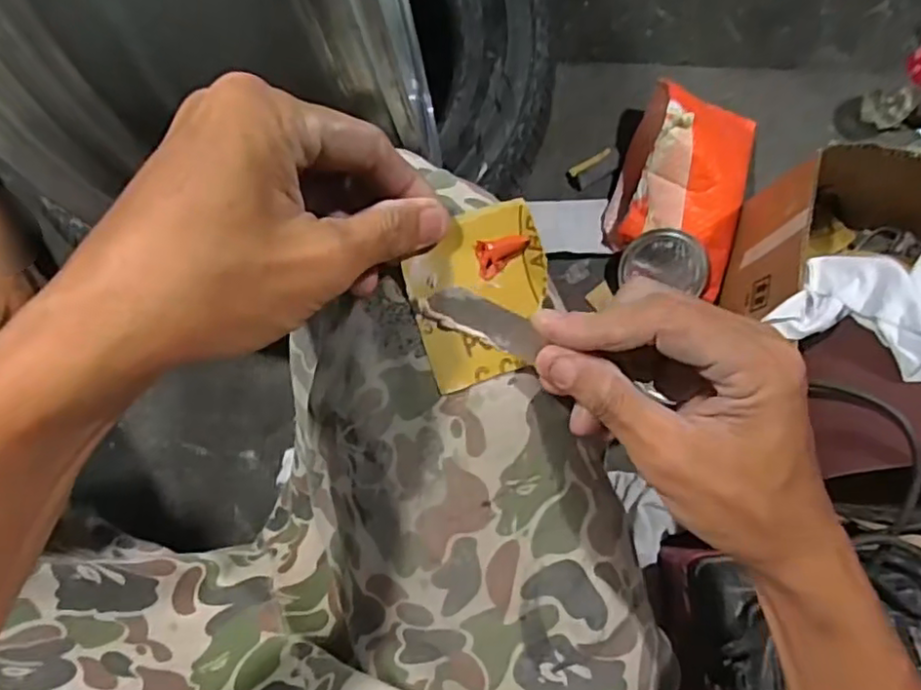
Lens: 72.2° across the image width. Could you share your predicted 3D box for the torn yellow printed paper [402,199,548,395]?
[{"bbox_3d":[0.009,-0.020,0.261,0.056,0.007,0.068,-16,98,-4],"label":"torn yellow printed paper"}]

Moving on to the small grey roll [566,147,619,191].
[{"bbox_3d":[0.155,-0.205,0.736,0.066,0.009,0.028,-33,86,-7],"label":"small grey roll"}]

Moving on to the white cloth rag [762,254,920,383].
[{"bbox_3d":[0.363,-0.035,0.528,0.141,0.093,0.125,33,82,1],"label":"white cloth rag"}]

